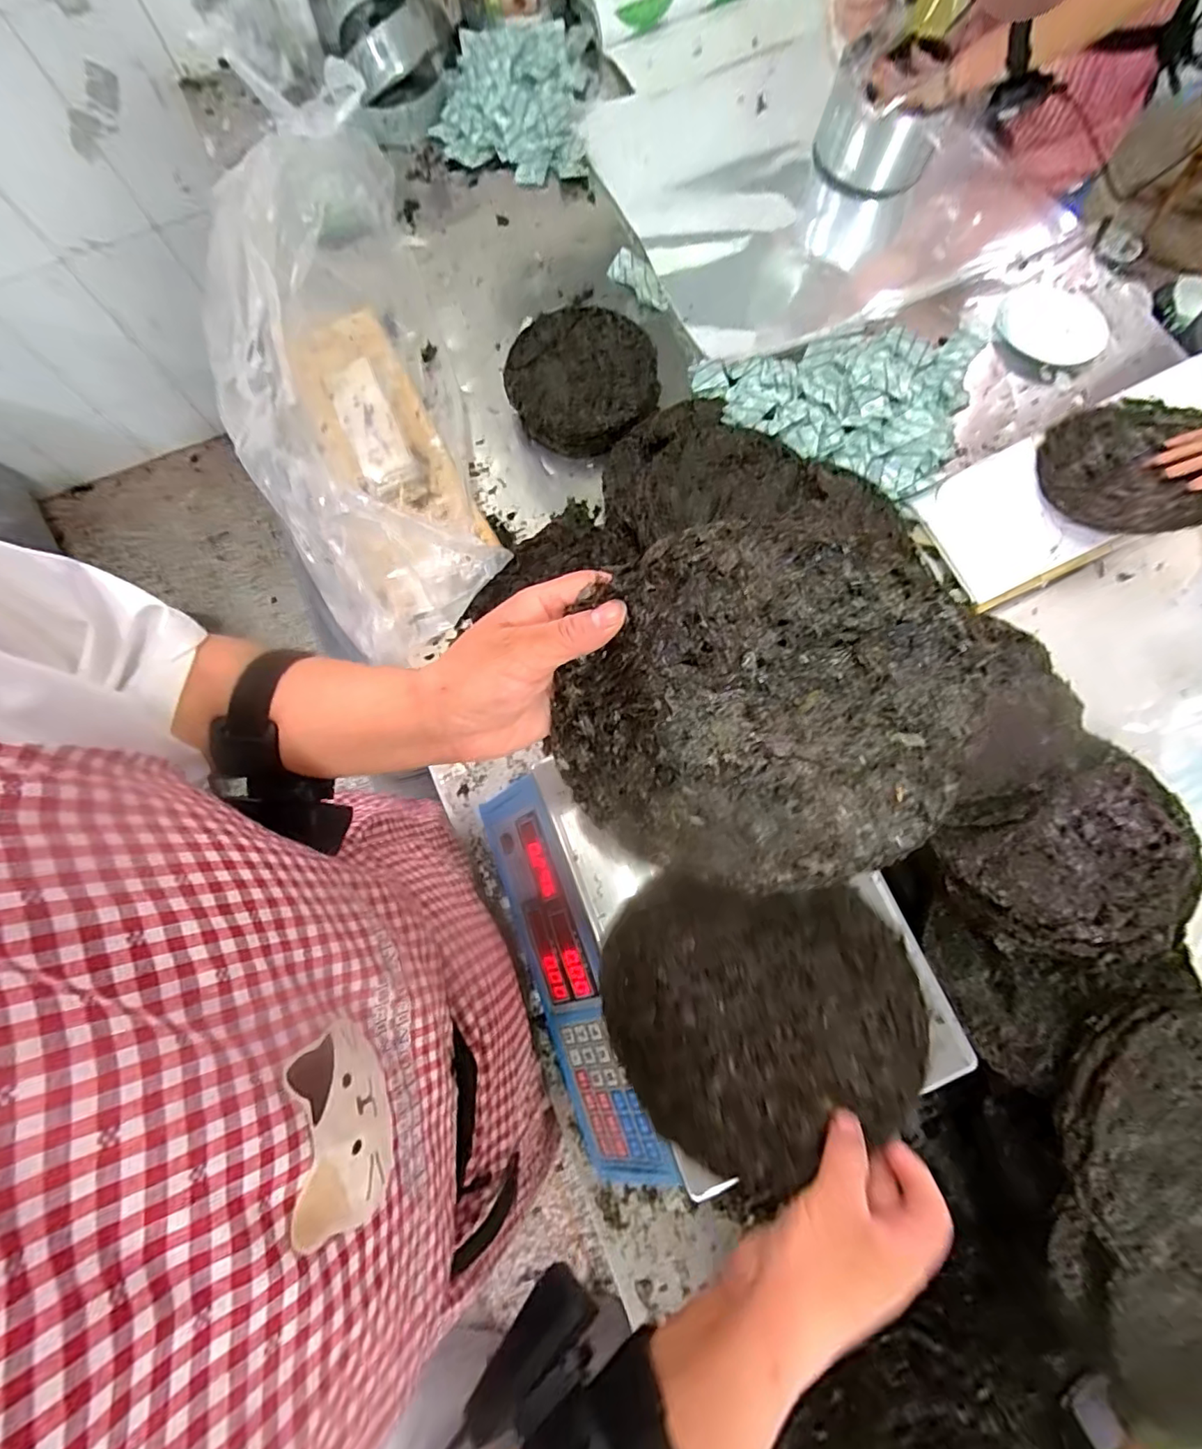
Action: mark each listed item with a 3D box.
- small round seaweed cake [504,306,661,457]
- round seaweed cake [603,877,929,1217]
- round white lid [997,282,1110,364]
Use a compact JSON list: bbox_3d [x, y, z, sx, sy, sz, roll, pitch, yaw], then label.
[{"bbox_3d":[-0.022,-0.475,0.775,0.201,0.056,0.201,-1,75,2],"label":"small round seaweed cake"},{"bbox_3d":[0.102,0.177,0.369,0.190,0.015,0.183,-5,55,6],"label":"round seaweed cake"},{"bbox_3d":[0.638,-0.571,0.787,0.140,0.009,0.139,-1,75,2],"label":"round white lid"}]

